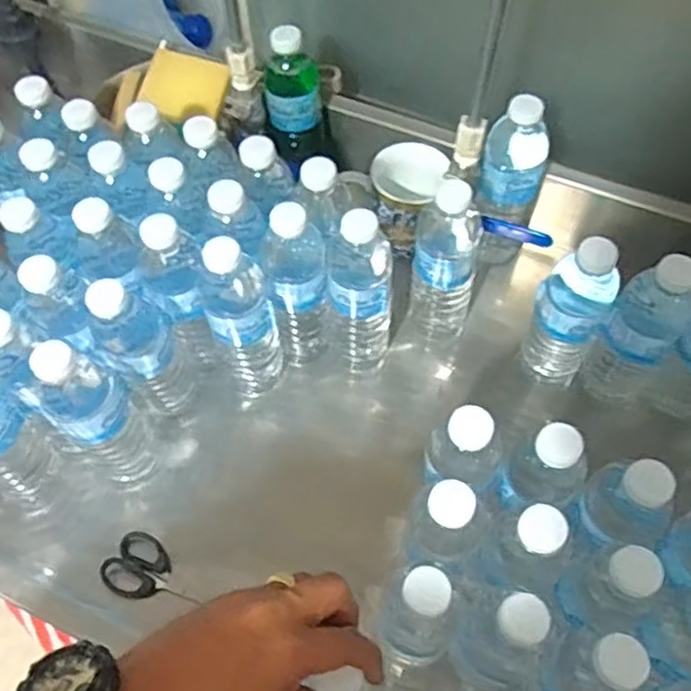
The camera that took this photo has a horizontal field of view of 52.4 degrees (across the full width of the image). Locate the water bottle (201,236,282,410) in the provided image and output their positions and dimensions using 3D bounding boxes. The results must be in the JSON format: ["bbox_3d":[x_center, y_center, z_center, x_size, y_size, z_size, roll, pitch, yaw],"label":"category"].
[{"bbox_3d":[-0.103,-0.024,0.672,0.073,0.214,0.063,-29,64,-16],"label":"water bottle"}]

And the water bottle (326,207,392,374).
[{"bbox_3d":[0.014,-0.053,0.694,0.063,0.215,0.073,-1,60,0],"label":"water bottle"}]

